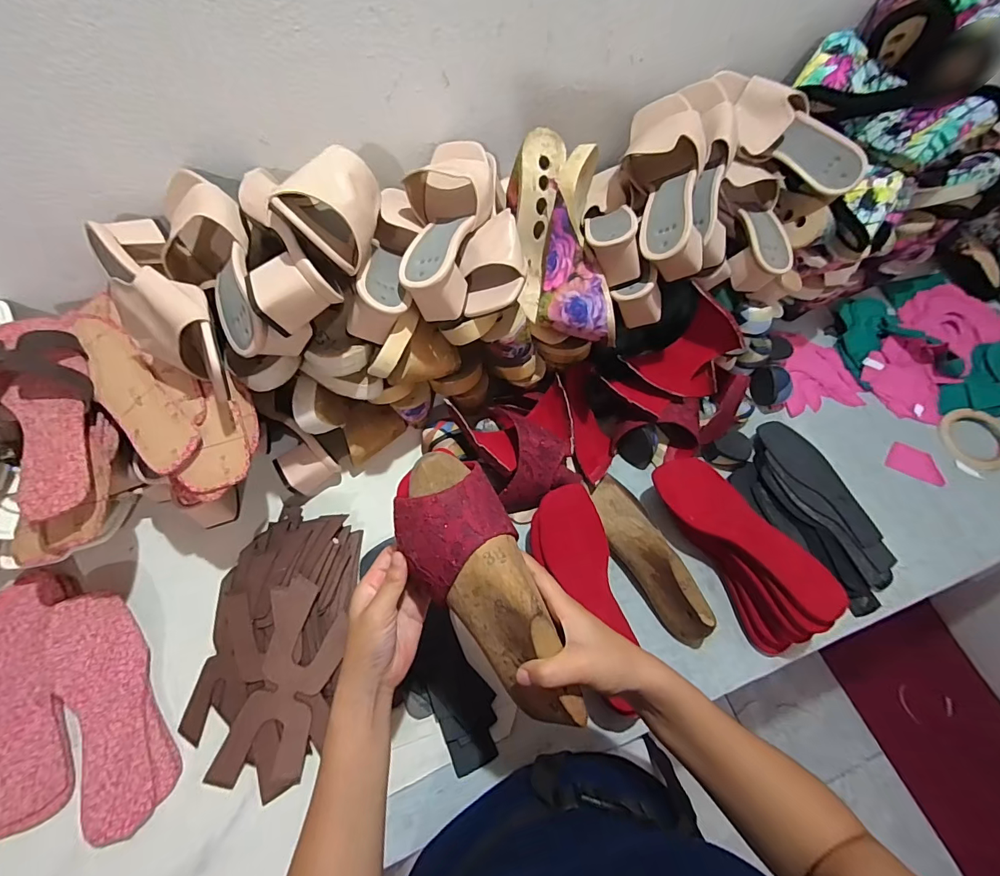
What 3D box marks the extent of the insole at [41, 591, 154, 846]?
[{"bbox_3d":[-0.414,0.279,0.468,0.082,0.011,0.240,-28,71,-23],"label":"insole"}]

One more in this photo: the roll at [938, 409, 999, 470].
[{"bbox_3d":[0.757,-0.001,0.700,0.106,0.018,0.099,1,63,-3],"label":"roll"}]

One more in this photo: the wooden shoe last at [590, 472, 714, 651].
[{"bbox_3d":[0.182,0.144,0.552,0.066,0.074,0.216,-12,65,-10],"label":"wooden shoe last"}]

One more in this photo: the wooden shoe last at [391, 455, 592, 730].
[{"bbox_3d":[-0.009,0.116,0.342,0.085,0.063,0.224,-27,79,-16],"label":"wooden shoe last"}]

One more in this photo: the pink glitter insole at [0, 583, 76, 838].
[{"bbox_3d":[-0.508,0.275,0.471,0.079,0.009,0.239,-24,68,-11],"label":"pink glitter insole"}]

